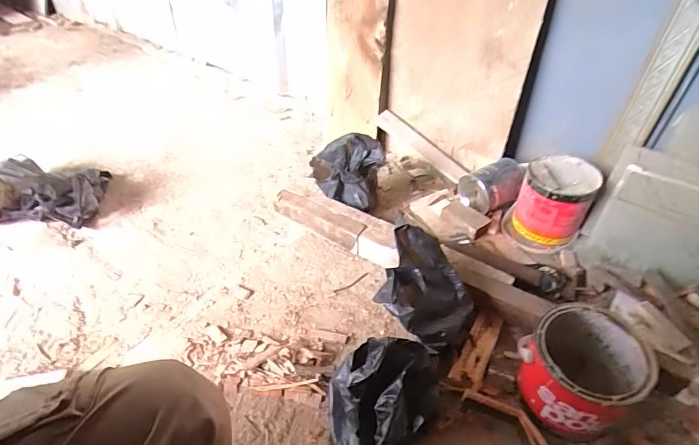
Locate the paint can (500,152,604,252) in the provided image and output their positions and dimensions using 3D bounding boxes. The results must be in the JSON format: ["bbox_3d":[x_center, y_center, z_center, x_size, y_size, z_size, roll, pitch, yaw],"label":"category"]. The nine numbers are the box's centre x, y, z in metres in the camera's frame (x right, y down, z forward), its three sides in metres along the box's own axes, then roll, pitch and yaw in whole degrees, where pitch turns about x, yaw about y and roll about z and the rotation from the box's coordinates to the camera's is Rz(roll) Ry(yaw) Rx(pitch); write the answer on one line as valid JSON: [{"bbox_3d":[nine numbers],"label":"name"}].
[{"bbox_3d":[0.473,-0.039,0.951,0.153,0.190,0.153,1,40,-1],"label":"paint can"}]

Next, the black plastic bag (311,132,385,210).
[{"bbox_3d":[-0.004,-0.116,0.932,0.164,0.148,0.077,0,42,-2],"label":"black plastic bag"}]

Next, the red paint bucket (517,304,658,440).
[{"bbox_3d":[0.353,0.236,0.623,0.157,0.166,0.154,-17,44,-21],"label":"red paint bucket"}]

